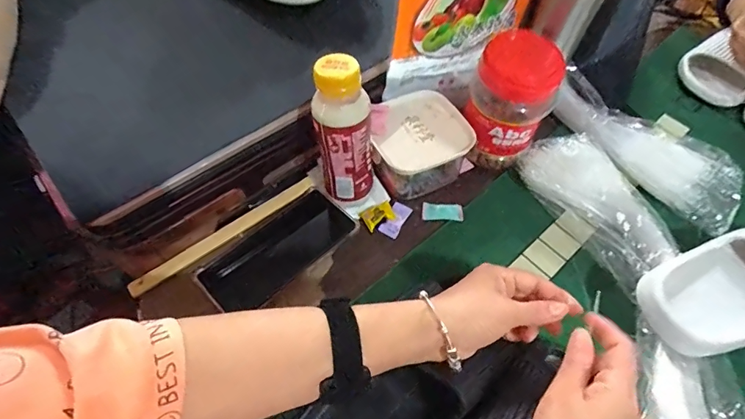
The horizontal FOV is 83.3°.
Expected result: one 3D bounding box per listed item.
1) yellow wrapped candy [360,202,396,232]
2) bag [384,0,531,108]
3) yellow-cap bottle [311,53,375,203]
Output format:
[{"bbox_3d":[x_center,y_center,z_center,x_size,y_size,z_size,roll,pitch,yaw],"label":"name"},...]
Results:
[{"bbox_3d":[0.006,0.005,0.476,0.038,0.010,0.028,-29,64,-20],"label":"yellow wrapped candy"},{"bbox_3d":[0.100,-0.195,0.447,0.169,0.178,0.023,-22,63,-18],"label":"bag"},{"bbox_3d":[-0.028,-0.073,0.422,0.061,0.154,0.052,0,58,-3],"label":"yellow-cap bottle"}]

